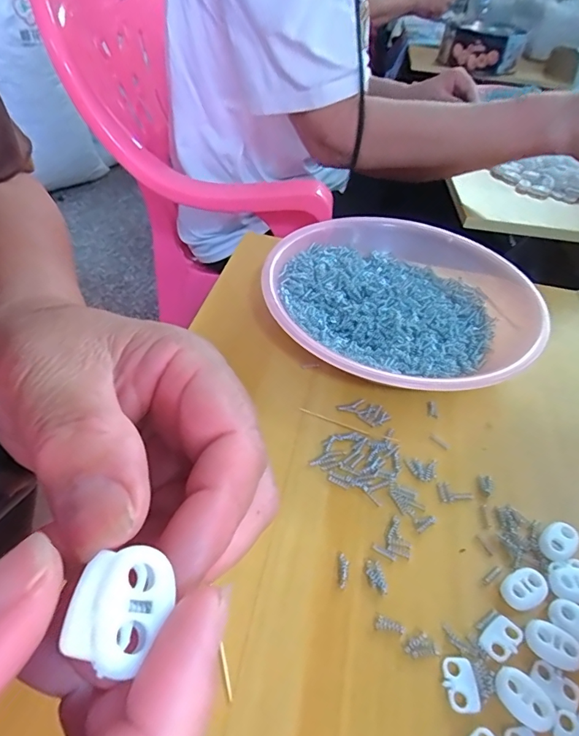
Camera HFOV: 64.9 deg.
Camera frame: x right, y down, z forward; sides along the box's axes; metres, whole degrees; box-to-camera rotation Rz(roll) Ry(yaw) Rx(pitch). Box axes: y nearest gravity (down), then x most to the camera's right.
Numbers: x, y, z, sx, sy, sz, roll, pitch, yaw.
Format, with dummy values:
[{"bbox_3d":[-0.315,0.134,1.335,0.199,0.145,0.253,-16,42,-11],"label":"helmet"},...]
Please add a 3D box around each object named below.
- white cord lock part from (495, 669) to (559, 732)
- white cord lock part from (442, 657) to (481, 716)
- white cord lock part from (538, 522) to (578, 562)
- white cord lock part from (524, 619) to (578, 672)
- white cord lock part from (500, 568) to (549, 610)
[{"bbox_3d":[0.091,0.128,0.175,0.023,0.004,0.014,36,52,26],"label":"white cord lock part"},{"bbox_3d":[0.068,0.124,0.178,0.013,0.004,0.018,0,46,-6],"label":"white cord lock part"},{"bbox_3d":[0.131,0.084,0.221,0.020,0.006,0.015,-24,53,-27],"label":"white cord lock part"},{"bbox_3d":[0.110,0.115,0.189,0.022,0.004,0.015,28,49,20],"label":"white cord lock part"},{"bbox_3d":[0.106,0.099,0.205,0.020,0.005,0.015,-16,50,-21],"label":"white cord lock part"}]

